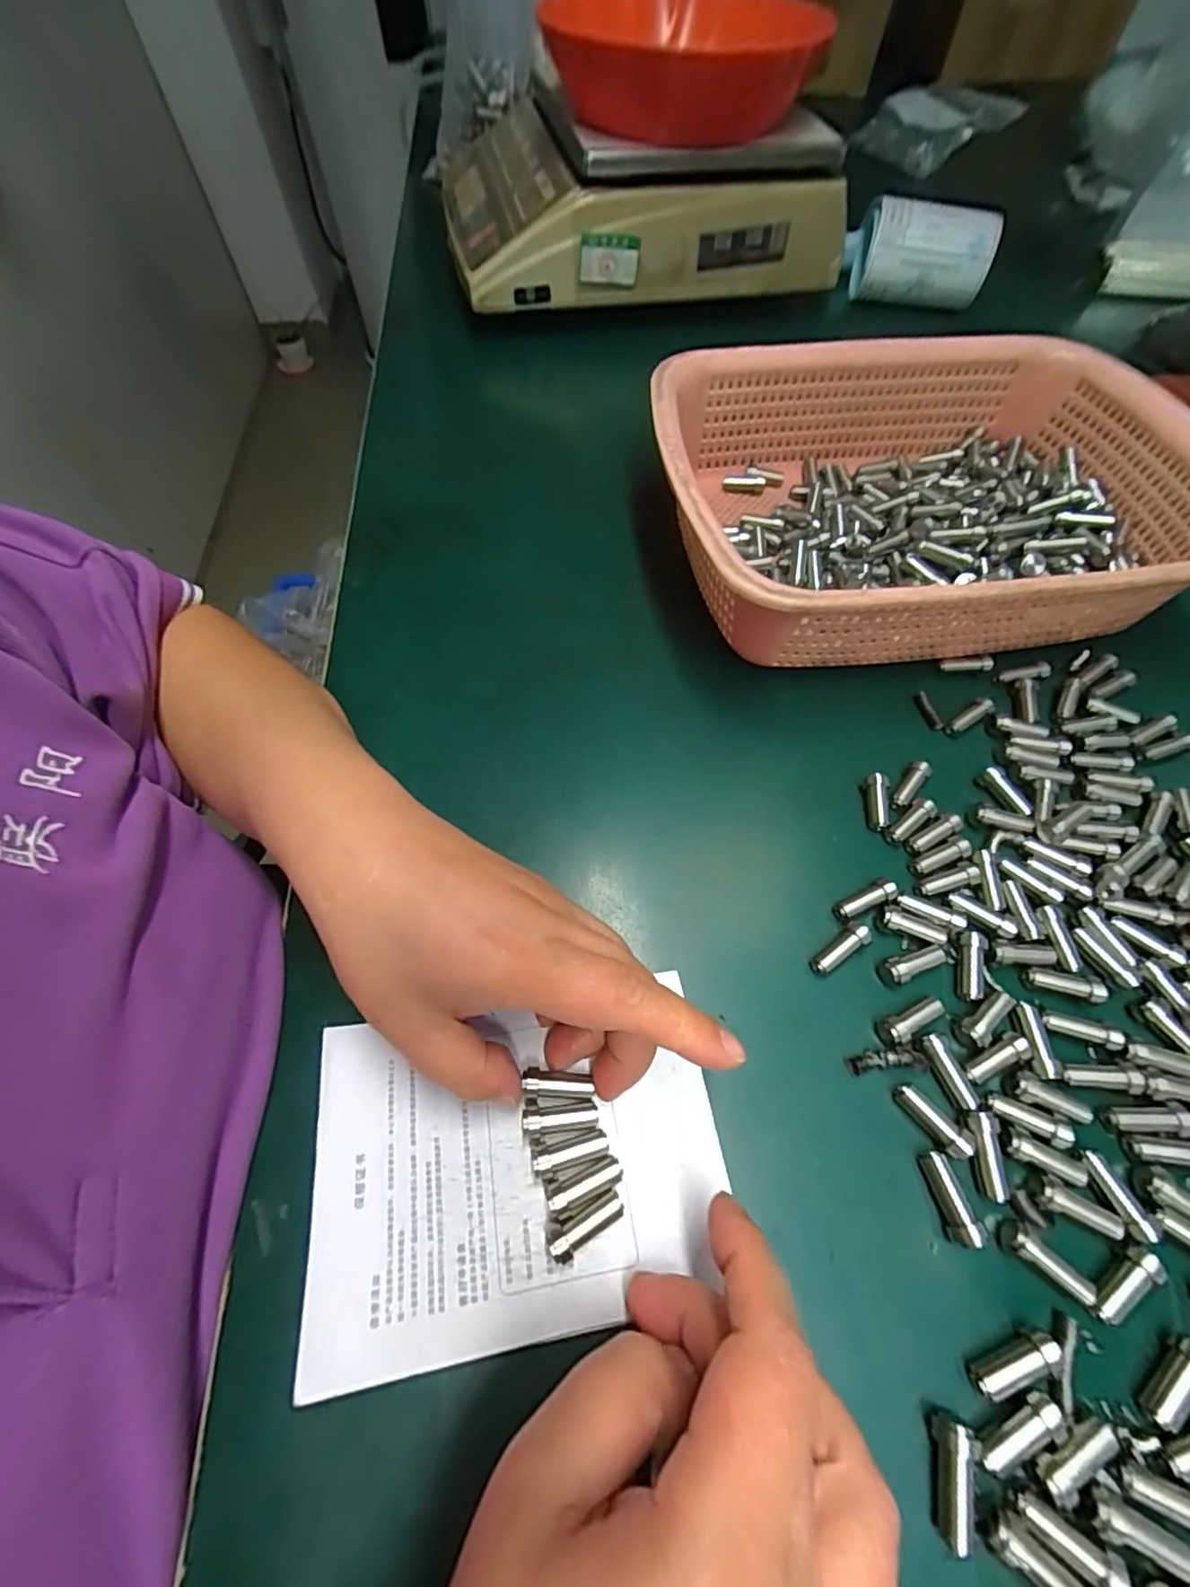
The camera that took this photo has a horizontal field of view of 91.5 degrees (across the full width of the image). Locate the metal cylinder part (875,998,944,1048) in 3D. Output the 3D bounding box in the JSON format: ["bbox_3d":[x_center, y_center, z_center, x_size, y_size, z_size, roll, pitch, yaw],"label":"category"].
[{"bbox_3d":[0.125,0.089,0.227,0.027,0.010,0.010,-17,62,-10],"label":"metal cylinder part"}]

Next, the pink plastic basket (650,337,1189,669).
[{"bbox_3d":[0.183,-0.174,0.338,0.298,0.070,0.220,-6,61,-4],"label":"pink plastic basket"}]

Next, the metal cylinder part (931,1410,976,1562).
[{"bbox_3d":[0.102,0.197,0.166,0.008,0.012,0.027,14,61,7],"label":"metal cylinder part"}]

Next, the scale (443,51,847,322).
[{"bbox_3d":[0.035,-0.548,0.524,0.336,0.103,0.290,-7,61,-4],"label":"scale"}]

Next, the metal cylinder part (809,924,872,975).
[{"bbox_3d":[0.102,0.064,0.240,0.027,0.008,0.009,-31,65,-16],"label":"metal cylinder part"}]

